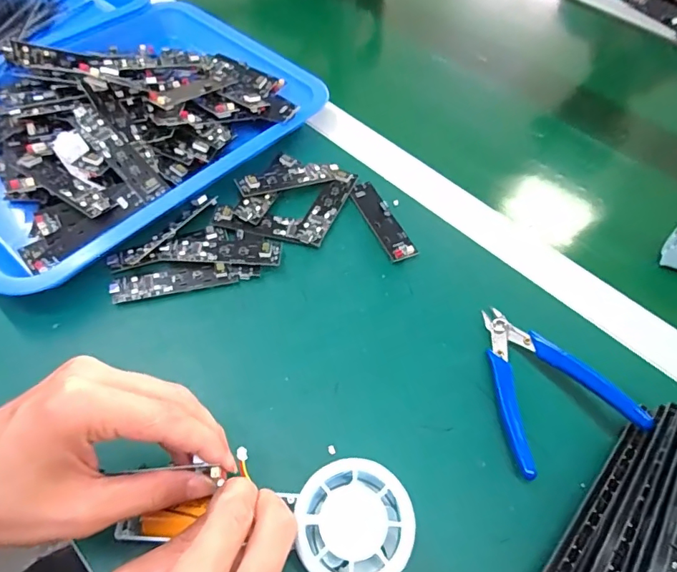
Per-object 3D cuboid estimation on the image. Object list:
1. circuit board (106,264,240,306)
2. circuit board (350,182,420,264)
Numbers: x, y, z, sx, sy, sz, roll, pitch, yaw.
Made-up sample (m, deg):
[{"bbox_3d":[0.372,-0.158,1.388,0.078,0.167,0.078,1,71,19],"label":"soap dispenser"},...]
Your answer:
[{"bbox_3d":[-0.125,-0.004,0.360,0.093,0.006,0.021,-9,58,-8],"label":"circuit board"},{"bbox_3d":[0.037,-0.056,0.406,0.023,0.010,0.088,-21,61,-15],"label":"circuit board"}]

